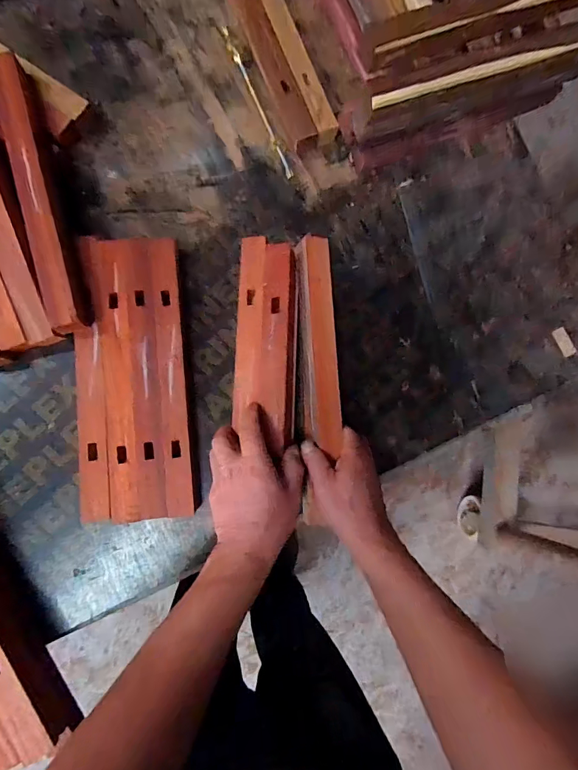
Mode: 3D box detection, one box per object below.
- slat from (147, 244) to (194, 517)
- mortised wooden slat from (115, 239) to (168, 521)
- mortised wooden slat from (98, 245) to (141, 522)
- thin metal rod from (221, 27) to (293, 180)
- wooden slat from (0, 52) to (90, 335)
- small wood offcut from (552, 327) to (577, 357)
[{"bbox_3d":[-0.139,-0.013,0.482,0.031,0.031,0.324,-5,84,-7],"label":"slat"},{"bbox_3d":[-0.170,-0.012,0.478,0.035,0.031,0.326,-6,84,-7],"label":"mortised wooden slat"},{"bbox_3d":[-0.199,-0.010,0.474,0.031,0.032,0.323,-5,84,-7],"label":"mortised wooden slat"},{"bbox_3d":[-0.044,-0.386,0.546,0.009,0.013,0.226,-24,86,-8],"label":"thin metal rod"},{"bbox_3d":[-0.293,-0.230,0.459,0.040,0.026,0.347,-15,85,-8],"label":"wooden slat"},{"bbox_3d":[0.390,-0.061,0.563,0.020,0.005,0.042,-27,87,-9],"label":"small wood offcut"}]

